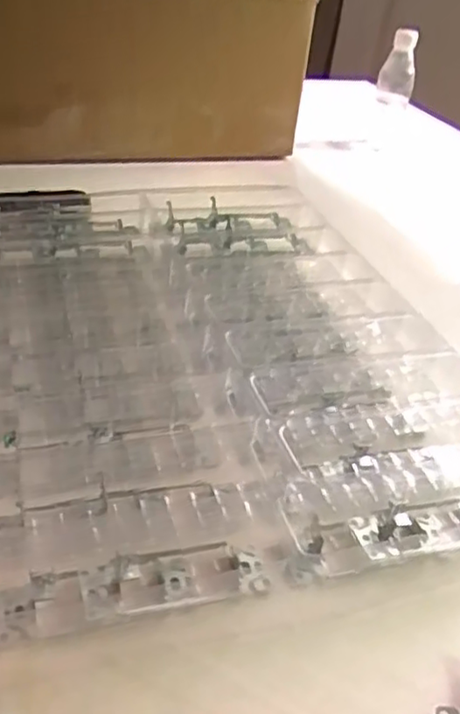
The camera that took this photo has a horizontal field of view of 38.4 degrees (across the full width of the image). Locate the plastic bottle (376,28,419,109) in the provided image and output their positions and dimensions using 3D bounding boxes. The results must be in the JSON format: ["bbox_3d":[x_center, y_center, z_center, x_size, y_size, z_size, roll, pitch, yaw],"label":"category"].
[{"bbox_3d":[0.249,-0.424,0.981,0.055,0.109,0.043,13,36,9],"label":"plastic bottle"}]

